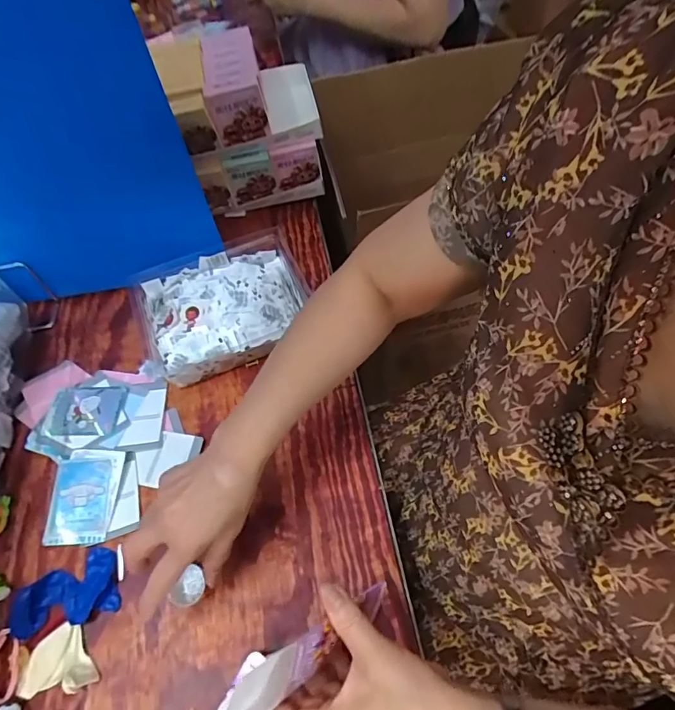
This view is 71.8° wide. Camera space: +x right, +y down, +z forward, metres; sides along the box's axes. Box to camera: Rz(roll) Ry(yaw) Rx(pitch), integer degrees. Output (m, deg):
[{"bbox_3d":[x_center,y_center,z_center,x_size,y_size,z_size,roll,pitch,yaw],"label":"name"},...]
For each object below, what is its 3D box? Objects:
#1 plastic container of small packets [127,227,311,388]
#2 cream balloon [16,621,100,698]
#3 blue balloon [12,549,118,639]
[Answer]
[{"bbox_3d":[-0.145,-0.060,0.597,0.222,0.052,0.167,-24,60,-10],"label":"plastic container of small packets"},{"bbox_3d":[-0.256,0.279,0.429,0.071,0.019,0.054,-7,59,0],"label":"cream balloon"},{"bbox_3d":[-0.270,0.233,0.460,0.101,0.006,0.062,-17,59,-6],"label":"blue balloon"}]

